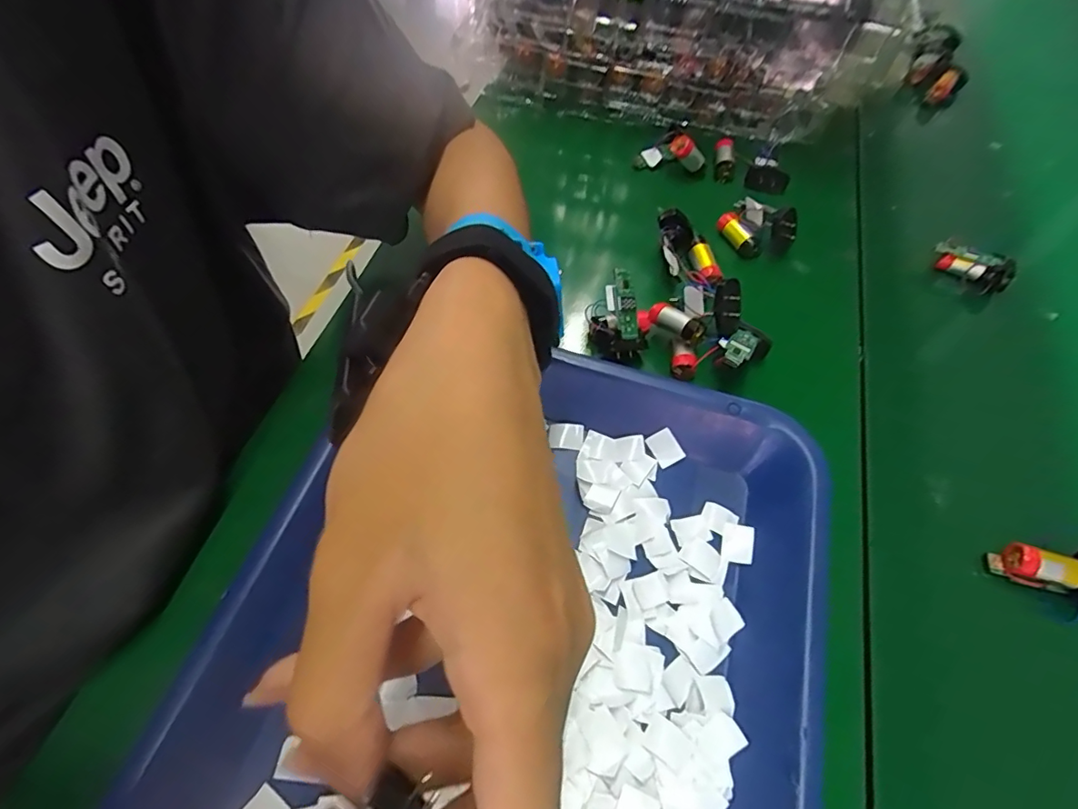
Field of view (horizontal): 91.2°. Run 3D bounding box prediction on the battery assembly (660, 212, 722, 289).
[{"bbox_3d":[0.108,-0.109,0.373,0.020,0.034,0.056,-32,62,-19],"label":"battery assembly"}]

